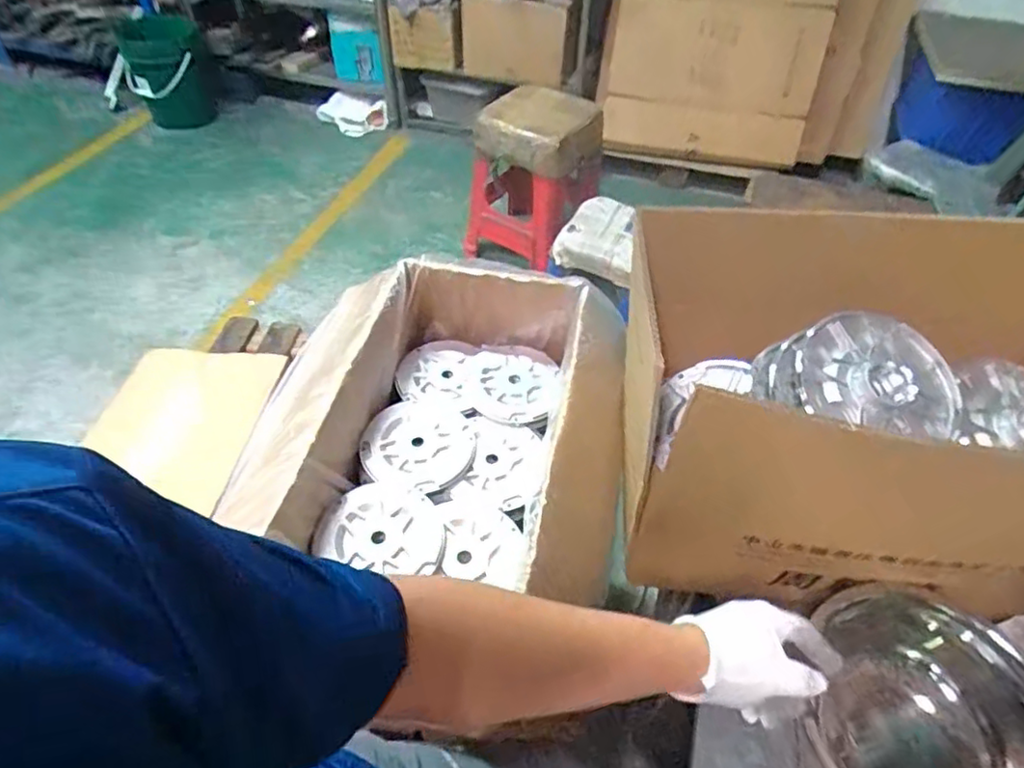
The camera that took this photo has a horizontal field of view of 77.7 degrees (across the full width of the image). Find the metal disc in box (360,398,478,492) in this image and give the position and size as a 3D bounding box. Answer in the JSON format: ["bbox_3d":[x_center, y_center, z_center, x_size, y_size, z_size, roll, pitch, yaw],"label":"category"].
[{"bbox_3d":[-0.112,0.073,0.798,0.130,0.020,0.147,18,50,14],"label":"metal disc in box"}]

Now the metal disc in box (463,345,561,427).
[{"bbox_3d":[-0.002,-0.004,0.876,0.127,0.015,0.135,1,48,-1],"label":"metal disc in box"}]

